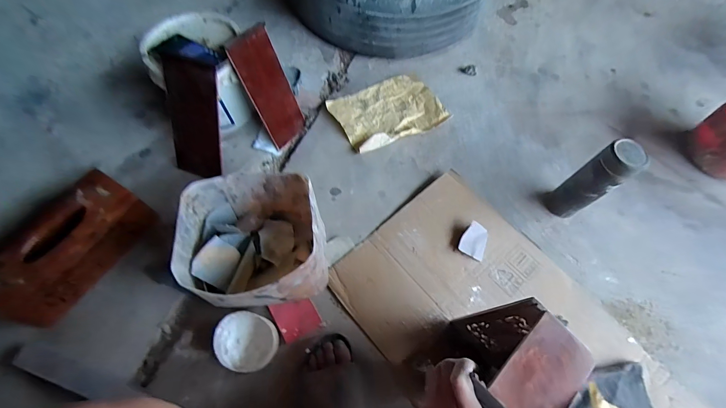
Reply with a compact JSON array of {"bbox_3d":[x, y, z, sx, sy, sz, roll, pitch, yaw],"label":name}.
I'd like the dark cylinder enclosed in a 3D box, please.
[{"bbox_3d":[0.466,-0.044,0.690,0.065,0.215,0.067,-30,69,-17],"label":"dark cylinder"}]

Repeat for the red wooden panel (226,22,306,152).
[{"bbox_3d":[-0.205,-0.253,0.752,0.009,0.247,0.122,13,56,31],"label":"red wooden panel"}]

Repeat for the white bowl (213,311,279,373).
[{"bbox_3d":[-0.200,0.243,0.592,0.100,0.056,0.095,5,63,-1],"label":"white bowl"}]

